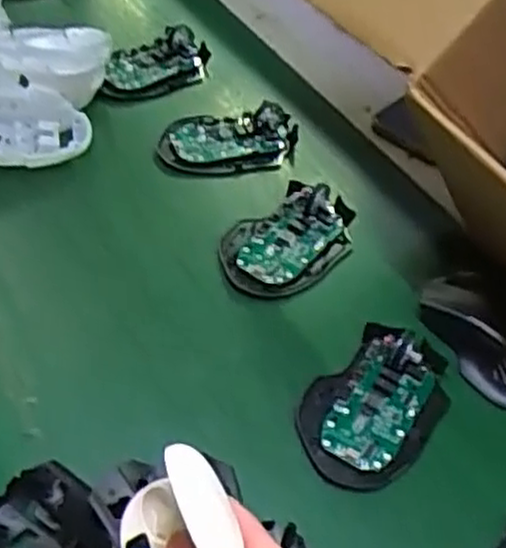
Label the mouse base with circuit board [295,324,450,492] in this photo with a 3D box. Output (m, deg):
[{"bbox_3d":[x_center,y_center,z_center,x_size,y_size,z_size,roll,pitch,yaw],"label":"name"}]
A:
[{"bbox_3d":[0.074,0.078,0.474,0.076,0.024,0.111,29,53,20],"label":"mouse base with circuit board"}]

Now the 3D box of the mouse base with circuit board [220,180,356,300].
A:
[{"bbox_3d":[0.026,-0.028,0.577,0.079,0.028,0.112,33,54,23],"label":"mouse base with circuit board"}]

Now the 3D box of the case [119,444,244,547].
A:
[{"bbox_3d":[-0.031,0.103,0.310,0.046,0.054,0.050,-3,49,-7],"label":"case"}]

